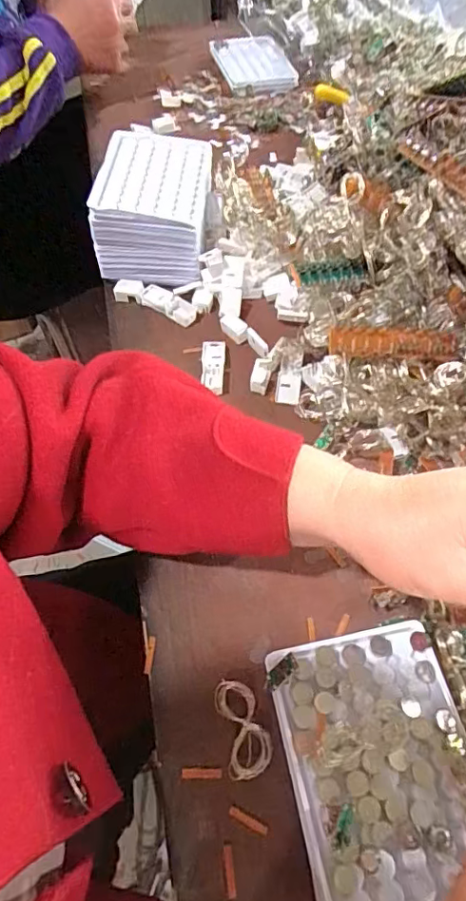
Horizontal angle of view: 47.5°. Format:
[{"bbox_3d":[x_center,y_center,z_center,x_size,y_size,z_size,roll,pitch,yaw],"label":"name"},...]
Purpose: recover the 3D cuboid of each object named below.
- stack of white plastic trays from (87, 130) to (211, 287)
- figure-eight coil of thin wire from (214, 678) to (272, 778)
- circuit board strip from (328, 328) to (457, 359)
[{"bbox_3d":[-0.072,-0.235,0.506,0.094,0.075,0.132,3,57,1],"label":"stack of white plastic trays"},{"bbox_3d":[0.006,0.159,0.306,0.026,0.005,0.051,-11,58,-8],"label":"figure-eight coil of thin wire"},{"bbox_3d":[0.126,-0.084,0.414,0.100,0.014,0.025,1,57,0],"label":"circuit board strip"}]

